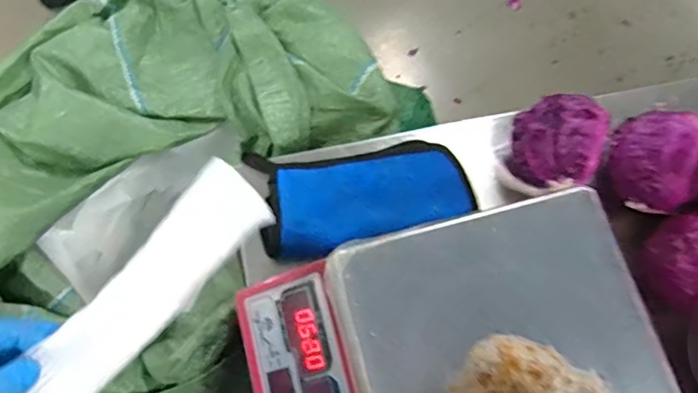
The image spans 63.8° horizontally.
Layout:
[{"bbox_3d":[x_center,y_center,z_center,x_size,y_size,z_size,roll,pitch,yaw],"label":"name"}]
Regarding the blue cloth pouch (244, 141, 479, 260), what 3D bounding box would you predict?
[{"bbox_3d":[0.015,-0.001,0.545,0.202,0.024,0.106,-7,73,-4],"label":"blue cloth pouch"}]

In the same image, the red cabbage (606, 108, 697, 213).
[{"bbox_3d":[0.282,-0.037,0.514,0.075,0.062,0.087,15,73,3],"label":"red cabbage"}]

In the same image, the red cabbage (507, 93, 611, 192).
[{"bbox_3d":[0.199,-0.048,0.531,0.076,0.067,0.078,1,73,-2],"label":"red cabbage"}]

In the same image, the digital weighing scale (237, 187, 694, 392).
[{"bbox_3d":[0.087,0.175,0.433,0.318,0.086,0.307,-15,74,-6],"label":"digital weighing scale"}]

